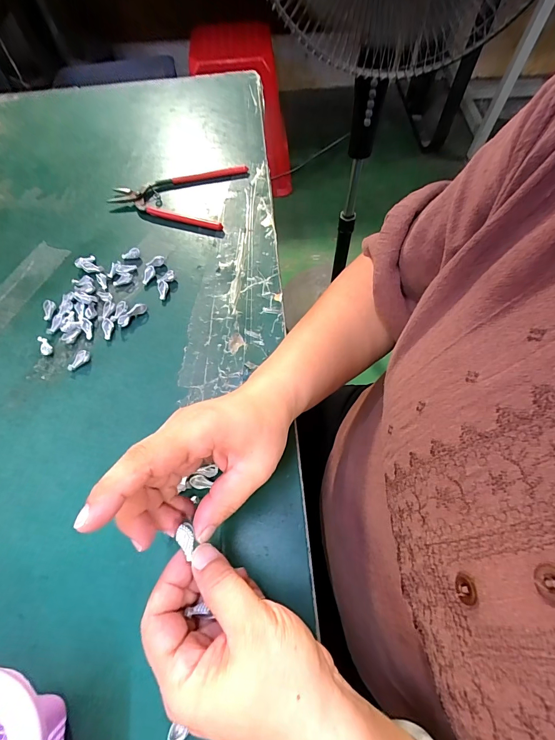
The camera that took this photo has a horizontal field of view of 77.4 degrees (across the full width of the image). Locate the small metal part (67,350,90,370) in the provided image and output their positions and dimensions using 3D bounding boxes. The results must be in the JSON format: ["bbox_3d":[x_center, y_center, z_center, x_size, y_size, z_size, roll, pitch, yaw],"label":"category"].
[{"bbox_3d":[-0.188,-0.008,0.328,0.010,0.007,0.023,33,70,17],"label":"small metal part"}]

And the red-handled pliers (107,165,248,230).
[{"bbox_3d":[-0.128,-0.227,0.437,0.153,0.009,0.111,10,65,8],"label":"red-handled pliers"}]

